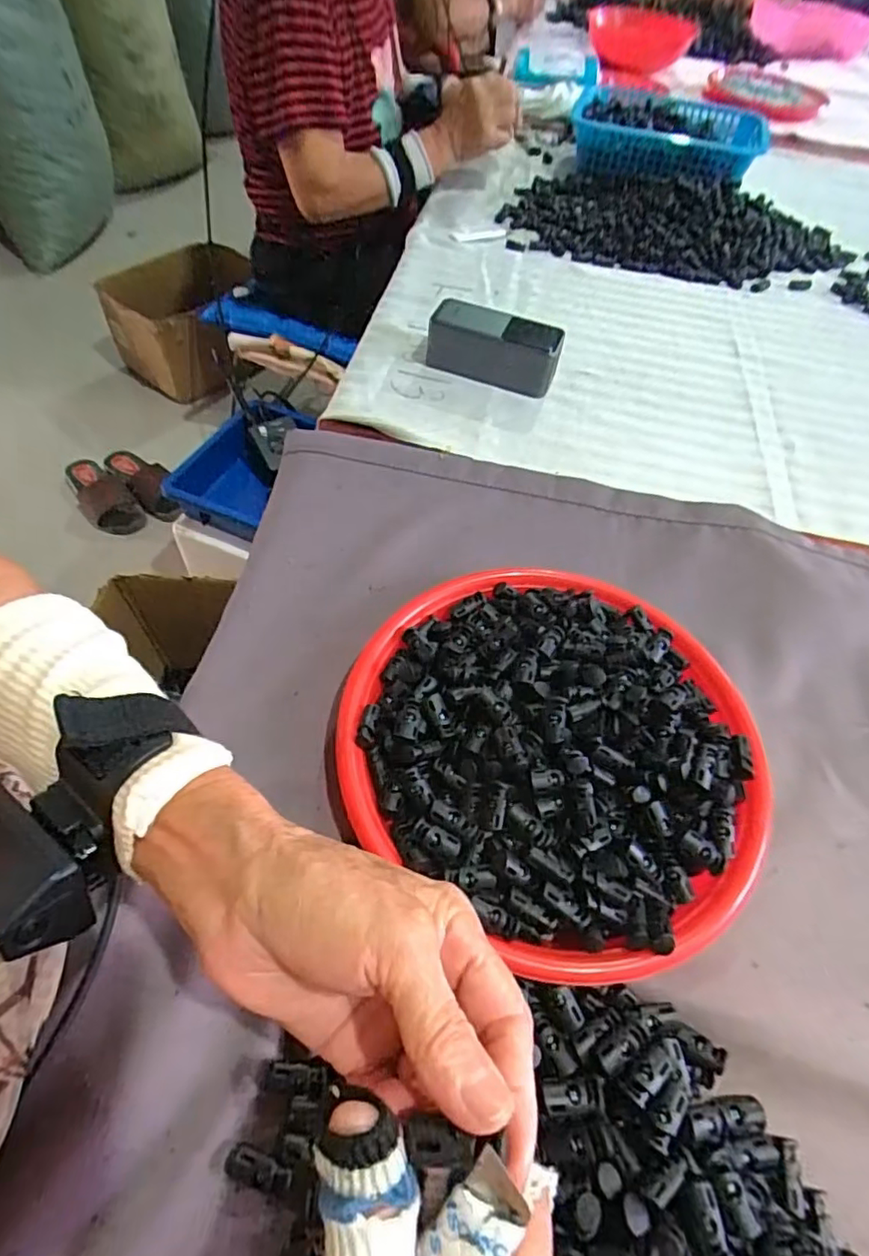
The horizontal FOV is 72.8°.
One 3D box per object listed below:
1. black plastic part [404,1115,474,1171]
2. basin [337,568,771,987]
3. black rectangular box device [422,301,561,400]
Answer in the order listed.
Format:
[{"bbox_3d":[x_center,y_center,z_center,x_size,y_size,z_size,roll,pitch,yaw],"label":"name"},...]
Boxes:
[{"bbox_3d":[0.001,0.141,0.161,0.018,0.006,0.010,5,55,-2],"label":"black plastic part"},{"bbox_3d":[0.080,0.063,0.367,0.243,0.042,0.246,2,56,-3],"label":"basin"},{"bbox_3d":[0.061,-0.288,0.604,0.132,0.056,0.056,15,56,6],"label":"black rectangular box device"}]

